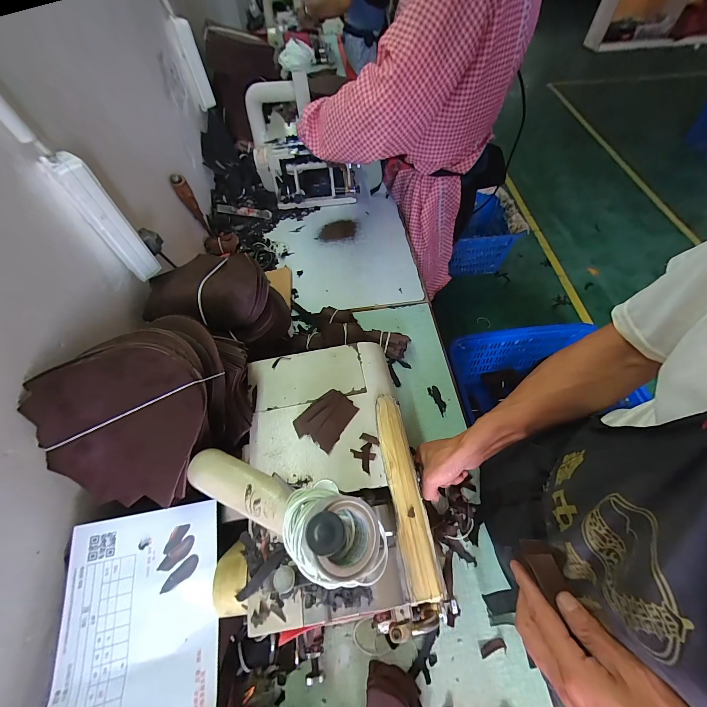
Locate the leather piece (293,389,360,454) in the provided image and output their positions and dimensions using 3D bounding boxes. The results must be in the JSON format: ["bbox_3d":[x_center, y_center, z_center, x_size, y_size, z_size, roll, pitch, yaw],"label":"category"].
[{"bbox_3d":[-0.039,0.089,0.439,0.066,0.014,0.079,34,65,21],"label":"leather piece"}]

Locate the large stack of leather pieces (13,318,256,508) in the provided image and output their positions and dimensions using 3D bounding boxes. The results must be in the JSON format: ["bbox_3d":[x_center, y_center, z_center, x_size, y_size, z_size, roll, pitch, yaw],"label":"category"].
[{"bbox_3d":[-0.238,0.055,0.392,0.177,0.147,0.233,11,59,9],"label":"large stack of leather pieces"}]

